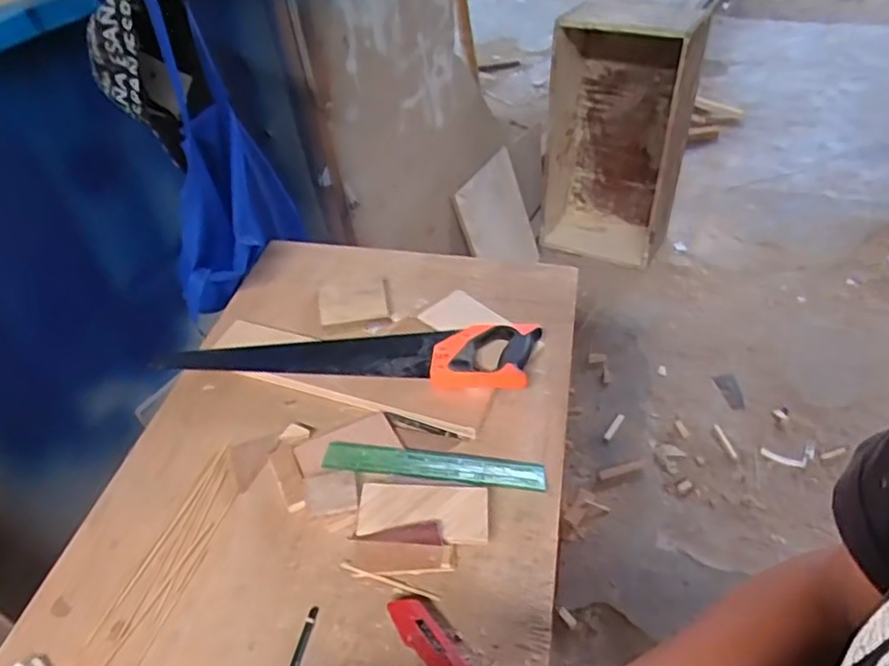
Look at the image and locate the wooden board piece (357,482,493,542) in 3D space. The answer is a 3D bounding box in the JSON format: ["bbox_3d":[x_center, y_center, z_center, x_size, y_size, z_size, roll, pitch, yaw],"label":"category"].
[{"bbox_3d":[-0.022,0.193,0.704,0.139,0.010,0.061,4,48,-2],"label":"wooden board piece"}]

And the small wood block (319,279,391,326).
[{"bbox_3d":[-0.138,-0.048,0.985,0.104,0.010,0.088,-10,42,-5],"label":"small wood block"}]

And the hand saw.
[{"bbox_3d":[-0.129,0.024,0.894,0.502,0.024,0.121,0,43,7],"label":"hand saw"}]

